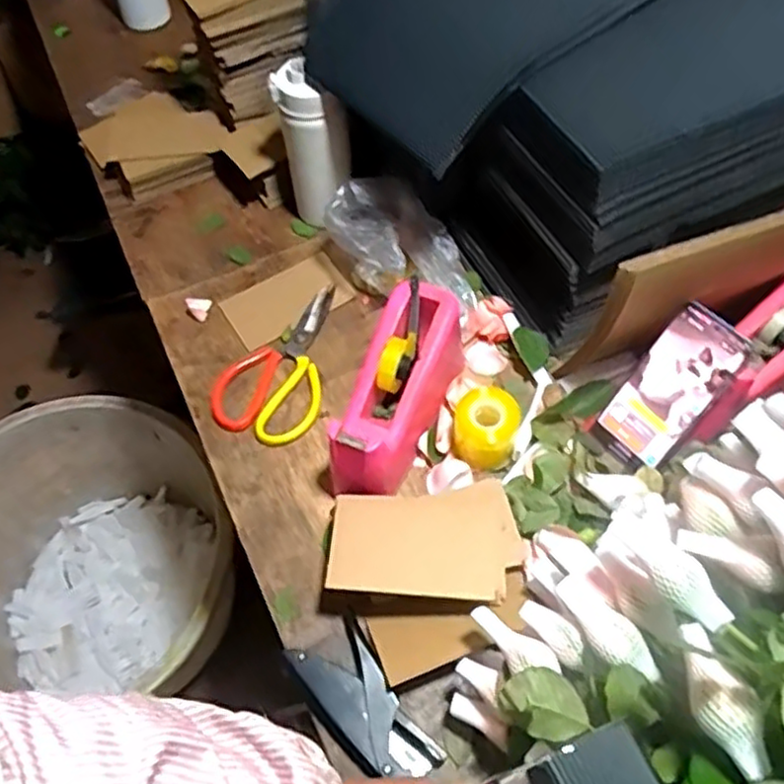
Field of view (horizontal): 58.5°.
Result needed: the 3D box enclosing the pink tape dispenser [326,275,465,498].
[{"bbox_3d":[0.002,0.004,0.663,0.074,0.099,0.200,22,62,14],"label":"pink tape dispenser"}]

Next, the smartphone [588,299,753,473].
[{"bbox_3d":[0.254,0.000,0.644,0.009,0.157,0.074,-3,41,-47],"label":"smartphone"}]

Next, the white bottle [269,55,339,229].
[{"bbox_3d":[-0.088,-0.264,0.778,0.053,0.181,0.068,-27,62,-13],"label":"white bottle"}]

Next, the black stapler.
[{"bbox_3d":[-0.024,0.251,0.560,0.062,0.021,0.134,-33,63,-16],"label":"black stapler"}]

